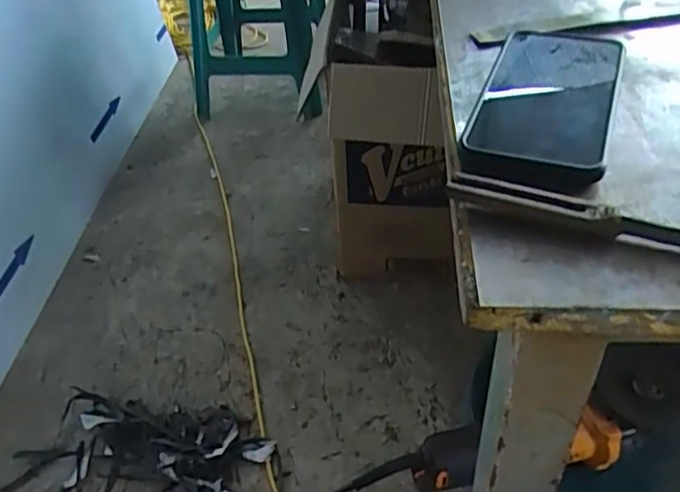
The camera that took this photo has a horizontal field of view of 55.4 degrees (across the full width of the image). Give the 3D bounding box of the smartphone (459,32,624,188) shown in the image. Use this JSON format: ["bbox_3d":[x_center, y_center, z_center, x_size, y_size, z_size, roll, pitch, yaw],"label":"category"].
[{"bbox_3d":[0.133,-0.096,0.412,0.079,0.017,0.170,12,44,19],"label":"smartphone"}]

